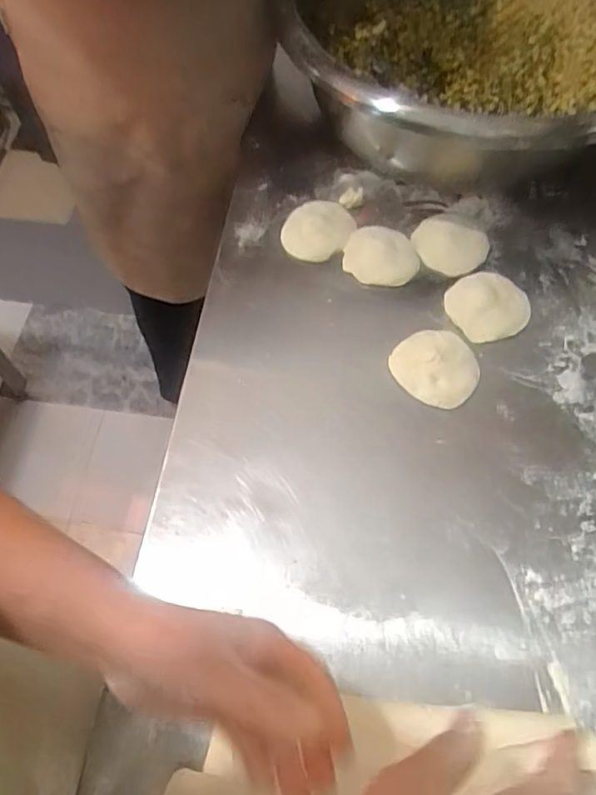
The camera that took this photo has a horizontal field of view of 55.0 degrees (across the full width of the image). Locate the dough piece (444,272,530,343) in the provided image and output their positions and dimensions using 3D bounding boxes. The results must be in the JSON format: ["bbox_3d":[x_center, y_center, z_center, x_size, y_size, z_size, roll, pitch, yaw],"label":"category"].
[{"bbox_3d":[0.210,-0.101,0.640,0.087,0.008,0.083,0,62,0],"label":"dough piece"}]

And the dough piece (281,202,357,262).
[{"bbox_3d":[0.026,-0.206,0.689,0.078,0.018,0.089,19,64,10],"label":"dough piece"}]

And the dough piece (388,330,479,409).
[{"bbox_3d":[0.146,-0.033,0.602,0.087,0.009,0.085,0,62,0],"label":"dough piece"}]

